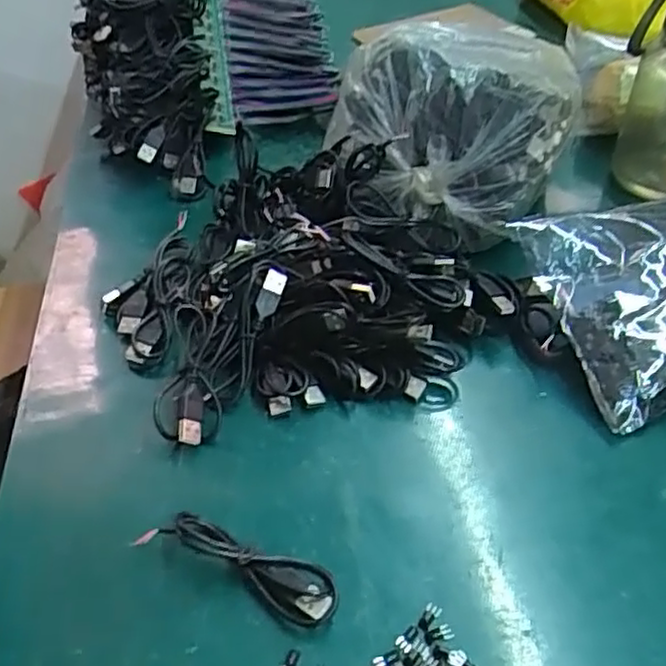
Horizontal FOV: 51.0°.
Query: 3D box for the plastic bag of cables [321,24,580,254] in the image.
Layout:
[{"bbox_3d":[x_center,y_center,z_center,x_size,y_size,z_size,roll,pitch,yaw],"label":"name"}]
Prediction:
[{"bbox_3d":[0.091,-0.160,0.505,0.150,0.114,0.176,18,50,19],"label":"plastic bag of cables"}]

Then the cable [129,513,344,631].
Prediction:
[{"bbox_3d":[-0.043,0.107,0.327,0.096,0.009,0.027,17,46,16],"label":"cable"}]

